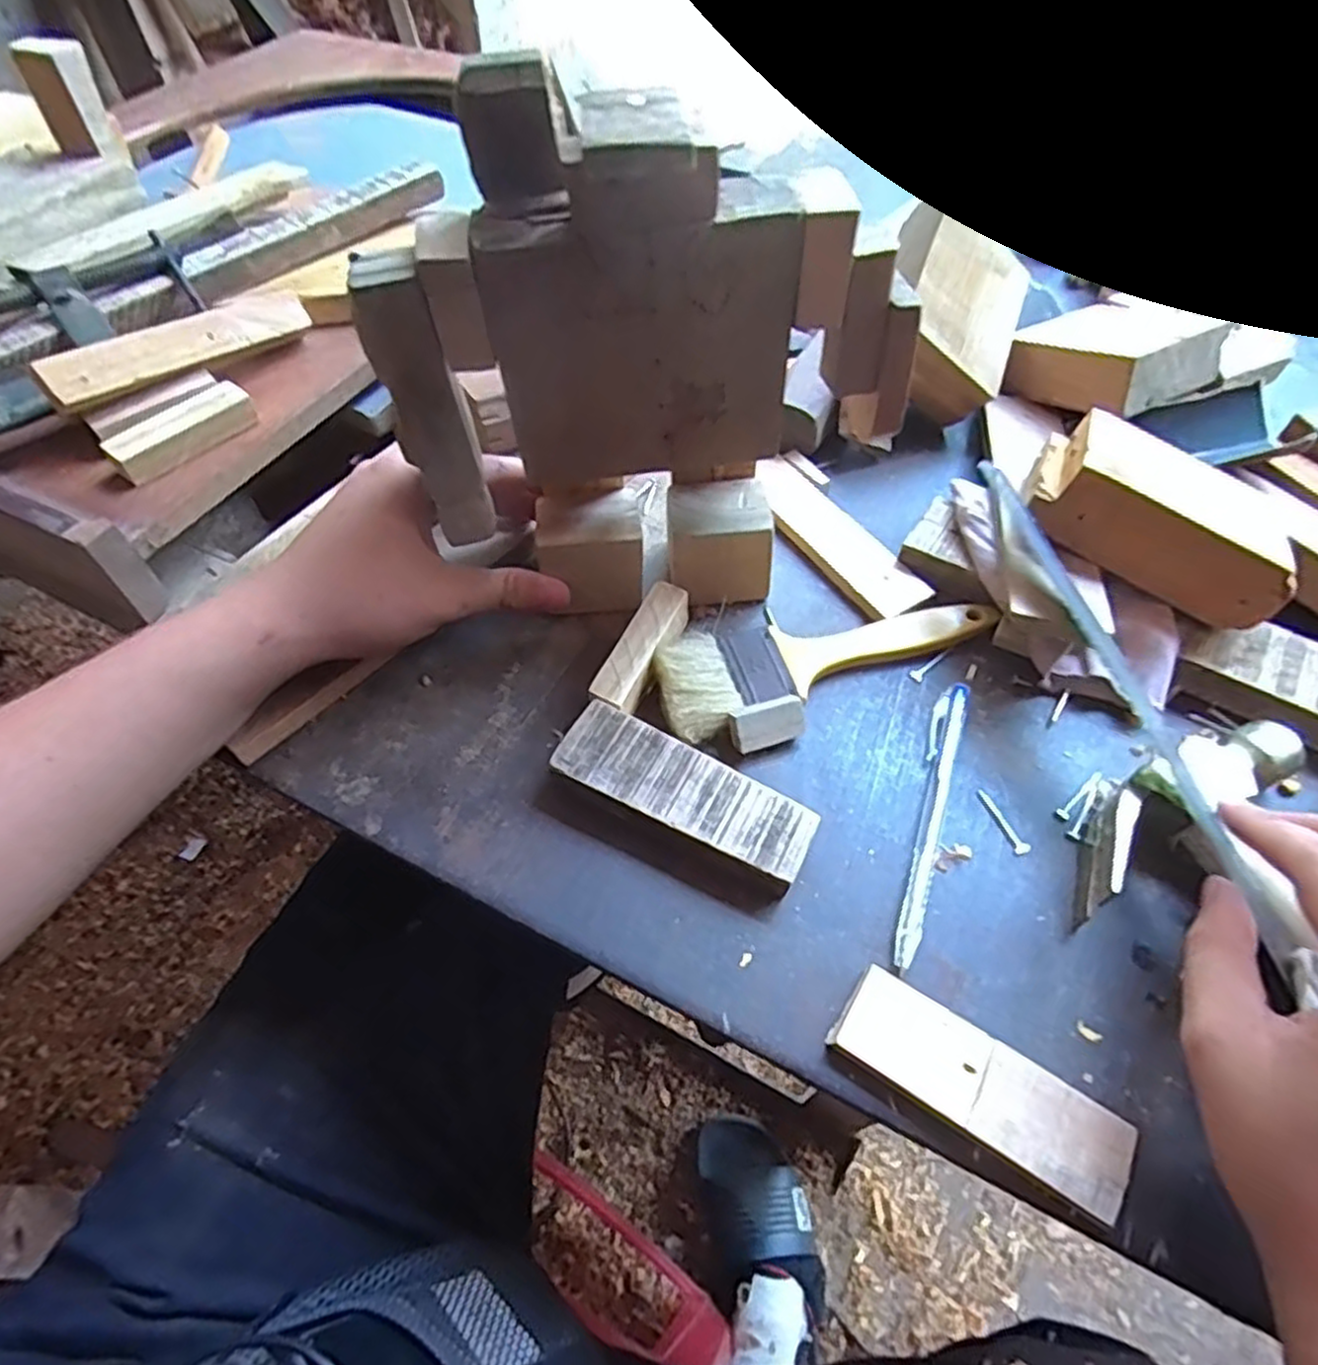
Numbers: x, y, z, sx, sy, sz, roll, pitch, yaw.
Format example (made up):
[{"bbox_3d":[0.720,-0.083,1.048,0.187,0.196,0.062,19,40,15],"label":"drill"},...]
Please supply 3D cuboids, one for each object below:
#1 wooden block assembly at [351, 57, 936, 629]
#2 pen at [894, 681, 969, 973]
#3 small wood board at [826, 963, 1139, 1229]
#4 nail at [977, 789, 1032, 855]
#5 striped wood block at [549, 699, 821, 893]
[{"bbox_3d":[-0.005,-0.114,0.299,0.191,0.192,0.046,-5,58,-4],"label":"wooden block assembly"},{"bbox_3d":[0.116,0.056,0.316,0.013,0.009,0.134,17,59,9],"label":"pen"},{"bbox_3d":[0.109,0.138,0.258,0.095,0.015,0.032,30,62,16],"label":"small wood board"},{"bbox_3d":[0.145,0.058,0.316,0.007,0.004,0.031,-18,60,-12],"label":"nail"},{"bbox_3d":[0.010,0.048,0.315,0.109,0.022,0.037,26,61,14],"label":"striped wood block"}]

